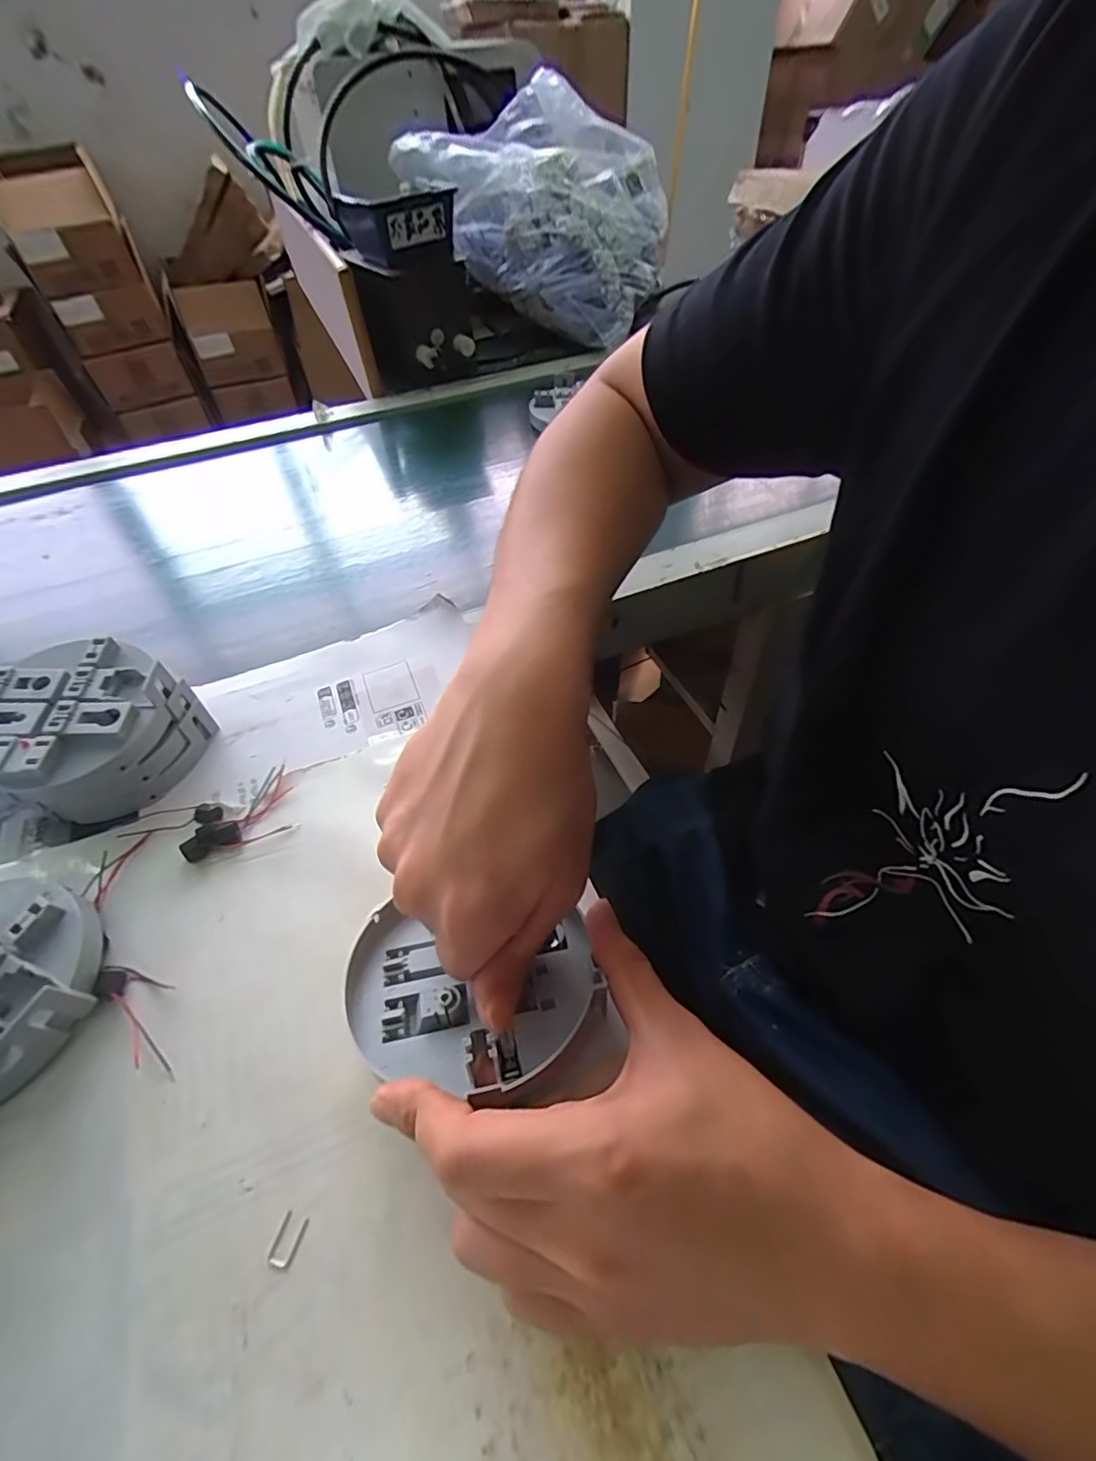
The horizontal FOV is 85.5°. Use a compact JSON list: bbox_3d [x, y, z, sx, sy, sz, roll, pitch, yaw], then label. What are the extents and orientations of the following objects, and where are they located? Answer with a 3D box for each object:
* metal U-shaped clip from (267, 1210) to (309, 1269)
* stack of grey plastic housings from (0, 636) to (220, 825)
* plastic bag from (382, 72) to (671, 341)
[{"bbox_3d":[-0.097,0.187,0.218,0.009,0.004,0.015,12,52,14],"label":"metal U-shaped clip"},{"bbox_3d":[-0.264,-0.001,0.344,0.092,0.063,0.105,20,54,20],"label":"stack of grey plastic housings"},{"bbox_3d":[-0.006,-0.710,0.804,0.337,0.205,0.259,24,55,21],"label":"plastic bag"}]

